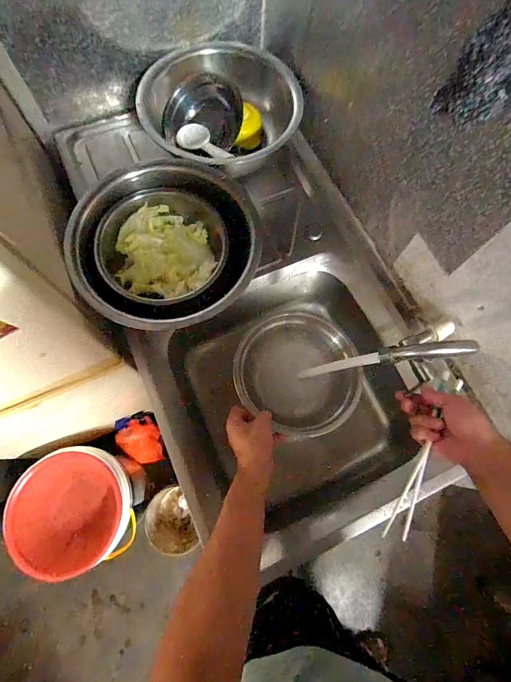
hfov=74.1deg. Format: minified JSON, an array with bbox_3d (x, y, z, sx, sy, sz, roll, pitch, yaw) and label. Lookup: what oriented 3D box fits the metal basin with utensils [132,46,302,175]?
[{"bbox_3d":[-0.079,-0.492,0.727,0.293,0.112,0.299,1,72,-2],"label":"metal basin with utensils"}]

